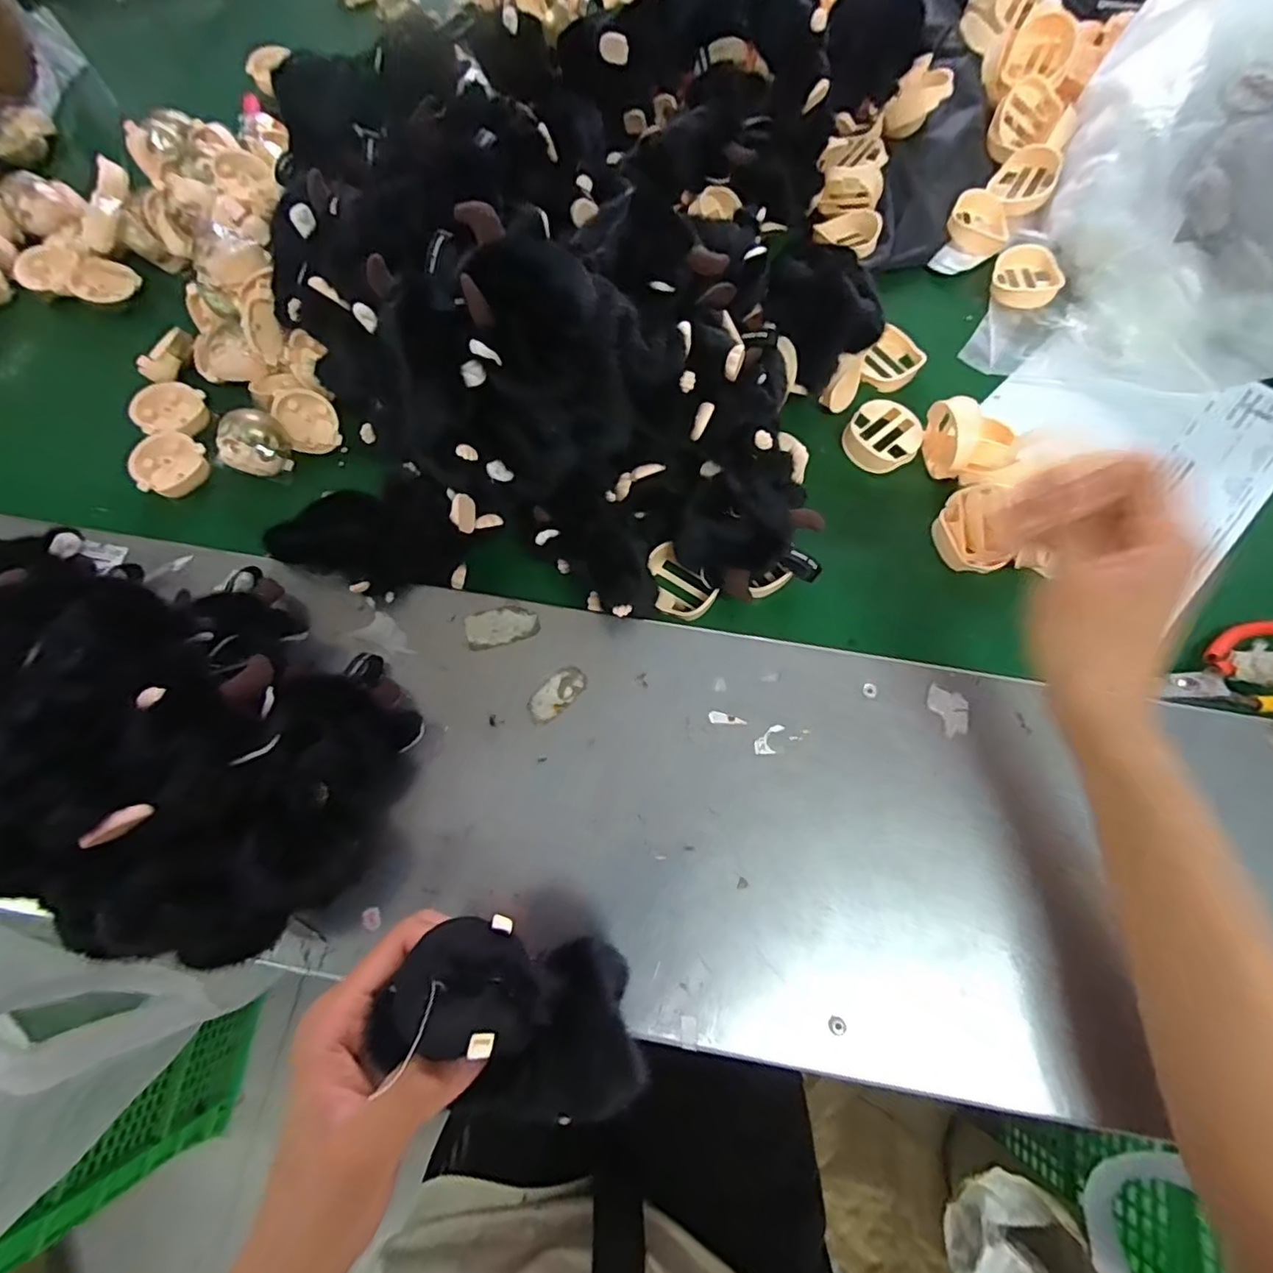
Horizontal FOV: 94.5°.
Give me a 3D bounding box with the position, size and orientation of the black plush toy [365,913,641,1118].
[{"bbox_3d":[-0.054,0.162,0.261,0.111,0.063,0.065,32,68,-22],"label":"black plush toy"}]

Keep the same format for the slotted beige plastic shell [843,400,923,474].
[{"bbox_3d":[0.195,-0.158,0.466,0.056,0.017,0.055,0,70,0],"label":"slotted beige plastic shell"}]

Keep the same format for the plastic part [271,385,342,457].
[{"bbox_3d":[-0.259,-0.169,0.463,0.047,0.014,0.047,-2,108,-5],"label":"plastic part"}]

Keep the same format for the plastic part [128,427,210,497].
[{"bbox_3d":[-0.360,-0.132,0.457,0.040,0.033,0.049,41,75,14],"label":"plastic part"}]

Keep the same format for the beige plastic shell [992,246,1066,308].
[{"bbox_3d":[0.351,-0.325,0.529,0.056,0.016,0.065,14,70,5],"label":"beige plastic shell"}]

